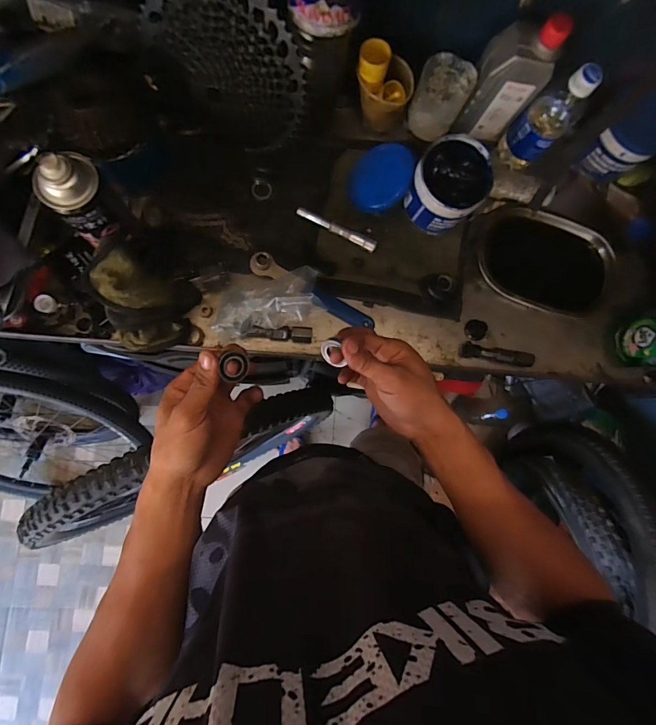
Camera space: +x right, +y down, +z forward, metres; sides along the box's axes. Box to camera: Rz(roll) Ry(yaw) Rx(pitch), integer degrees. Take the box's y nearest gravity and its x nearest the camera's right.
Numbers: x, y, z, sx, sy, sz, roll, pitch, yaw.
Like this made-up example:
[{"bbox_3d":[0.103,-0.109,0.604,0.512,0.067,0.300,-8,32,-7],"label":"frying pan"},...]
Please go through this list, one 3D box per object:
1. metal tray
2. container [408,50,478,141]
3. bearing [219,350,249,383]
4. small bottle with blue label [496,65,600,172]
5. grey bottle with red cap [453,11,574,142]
[{"bbox_3d":[0.337,-0.152,0.591,0.215,0.026,0.138,17,83,-3],"label":"metal tray"},{"bbox_3d":[0.157,-0.377,0.564,0.068,0.092,0.066,1,84,-5],"label":"container"},{"bbox_3d":[-0.086,0.003,0.359,0.026,0.008,0.029,-11,111,-36],"label":"bearing"},{"bbox_3d":[0.305,-0.342,0.543,0.060,0.162,0.066,1,84,-5],"label":"small bottle with blue label"},{"bbox_3d":[0.239,-0.372,0.521,0.083,0.152,0.049,14,83,-4],"label":"grey bottle with red cap"}]

